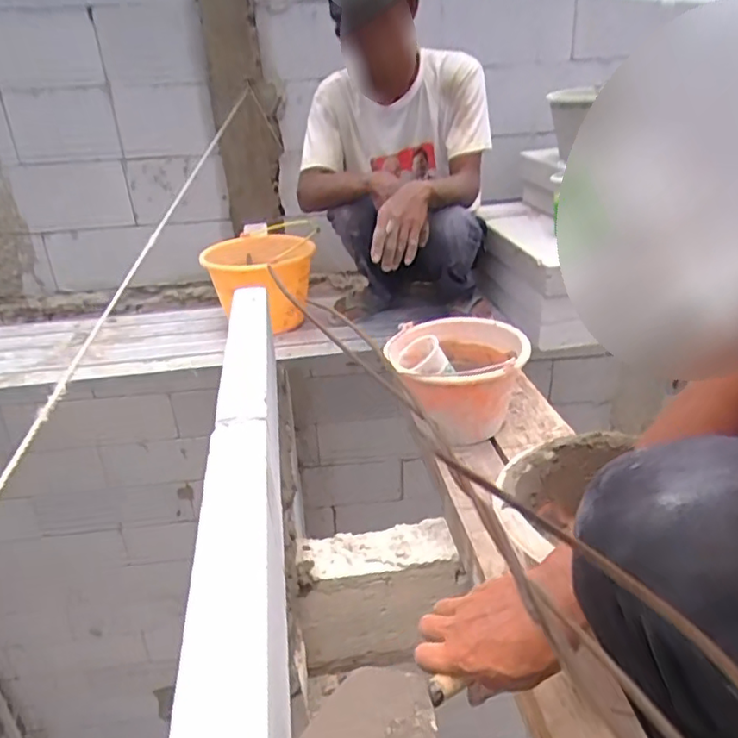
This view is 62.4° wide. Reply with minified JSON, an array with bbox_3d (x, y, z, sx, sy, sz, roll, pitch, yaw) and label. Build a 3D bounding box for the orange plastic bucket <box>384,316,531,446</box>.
[{"bbox_3d":[0.162,0.020,1.107,0.225,0.159,0.244,-2,27,1],"label":"orange plastic bucket"}]

